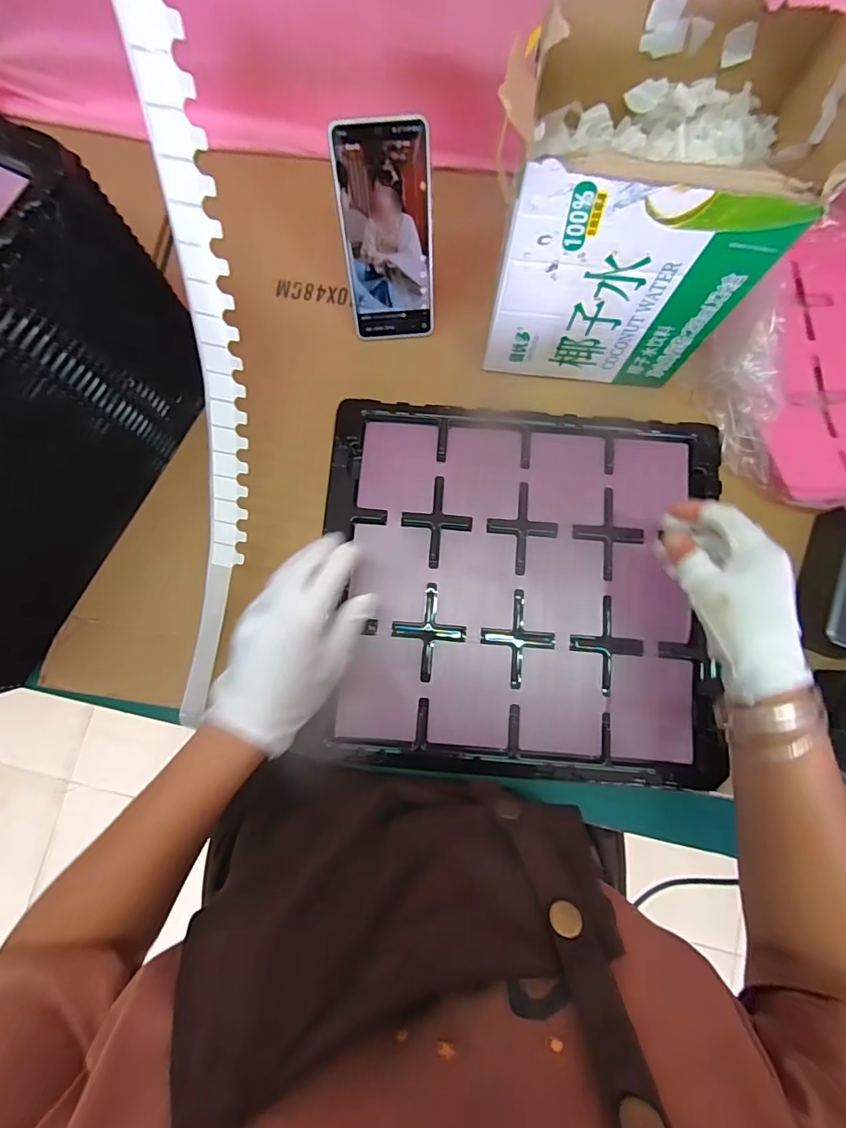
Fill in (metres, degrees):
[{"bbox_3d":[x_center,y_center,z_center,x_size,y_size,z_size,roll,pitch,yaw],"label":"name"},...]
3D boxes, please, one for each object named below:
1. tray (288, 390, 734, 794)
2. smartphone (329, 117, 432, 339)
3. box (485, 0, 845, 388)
[{"bbox_3d":[0.087,0.018,0.440,0.352,0.015,0.330,5,80,2],"label":"tray"},{"bbox_3d":[-0.031,-0.284,0.424,0.077,0.165,0.008,-2,51,1],"label":"smartphone"},{"bbox_3d":[0.158,-0.279,0.383,0.188,0.223,0.159,6,80,2],"label":"box"}]

